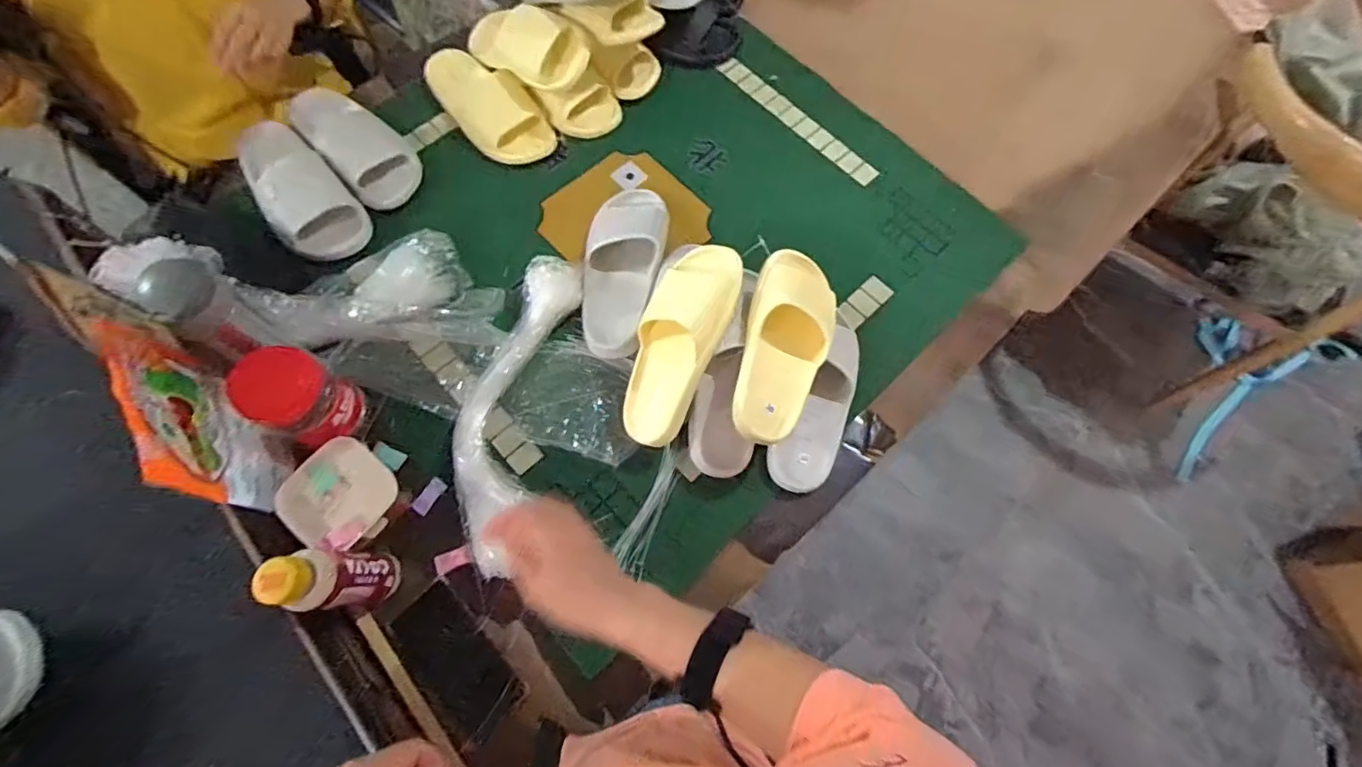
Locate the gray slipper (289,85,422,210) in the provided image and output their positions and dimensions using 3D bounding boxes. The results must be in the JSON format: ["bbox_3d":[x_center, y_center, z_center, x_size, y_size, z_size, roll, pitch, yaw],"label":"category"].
[{"bbox_3d":[-0.482,-0.358,0.861,0.214,0.061,0.112,43,72,13],"label":"gray slipper"}]

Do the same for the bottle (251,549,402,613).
[{"bbox_3d":[-0.347,0.199,0.576,0.054,0.165,0.054,-5,69,-5],"label":"bottle"}]

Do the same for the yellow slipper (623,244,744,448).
[{"bbox_3d":[-0.010,-0.049,0.694,0.116,0.061,0.253,21,96,28],"label":"yellow slipper"}]

